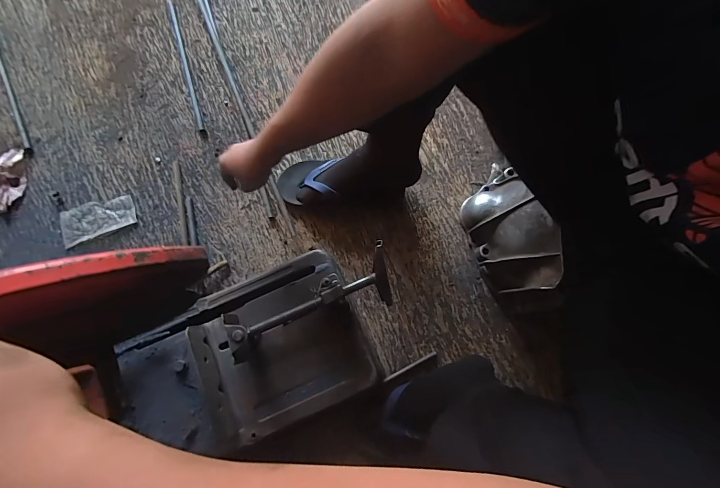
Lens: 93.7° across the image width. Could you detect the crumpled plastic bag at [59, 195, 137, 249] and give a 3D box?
[{"bbox_3d":[-0.529,-0.053,0.680,0.144,0.005,0.076,-21,79,-5],"label":"crumpled plastic bag"}]

